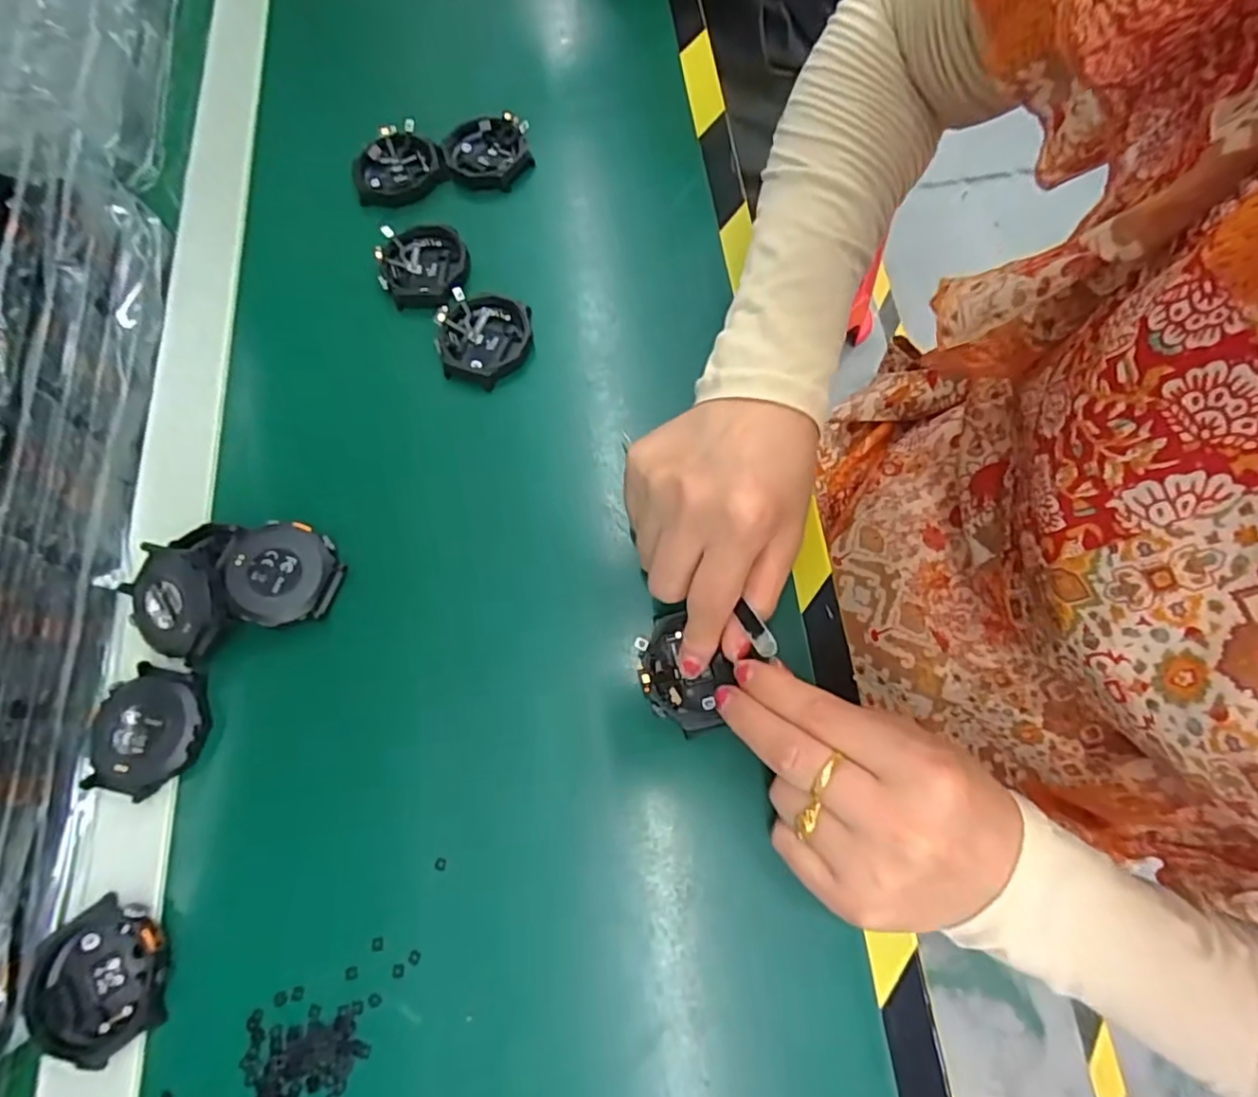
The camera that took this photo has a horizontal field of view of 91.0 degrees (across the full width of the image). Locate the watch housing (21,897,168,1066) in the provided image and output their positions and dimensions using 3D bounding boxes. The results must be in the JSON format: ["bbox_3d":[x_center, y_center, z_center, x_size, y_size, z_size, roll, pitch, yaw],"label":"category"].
[{"bbox_3d":[-0.209,0.171,0.244,0.050,0.007,0.053,0,71,1],"label":"watch housing"}]

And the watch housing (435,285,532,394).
[{"bbox_3d":[-0.077,-0.113,0.333,0.050,0.012,0.055,-3,71,1],"label":"watch housing"}]

